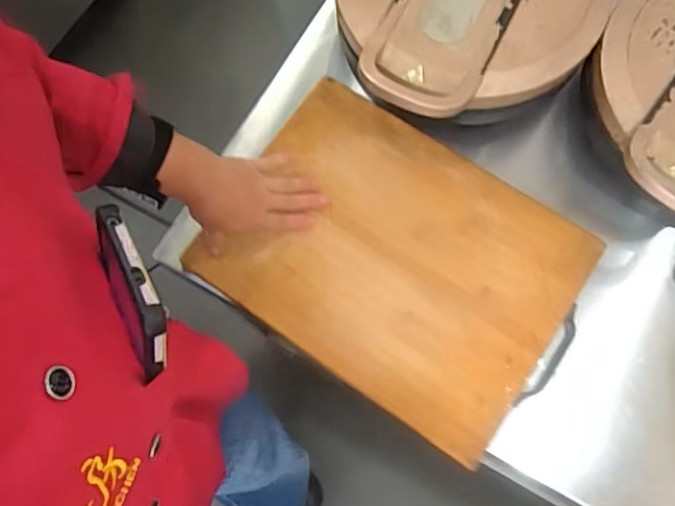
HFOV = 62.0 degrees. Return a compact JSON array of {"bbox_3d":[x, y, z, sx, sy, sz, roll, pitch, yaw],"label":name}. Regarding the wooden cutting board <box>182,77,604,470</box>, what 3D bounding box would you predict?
[{"bbox_3d":[0.069,0.005,0.650,0.392,0.023,0.300,33,77,11],"label":"wooden cutting board"}]

